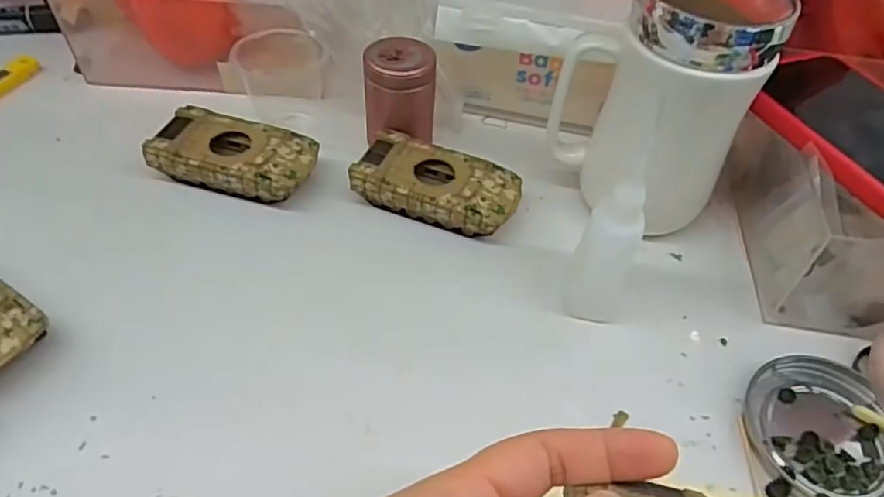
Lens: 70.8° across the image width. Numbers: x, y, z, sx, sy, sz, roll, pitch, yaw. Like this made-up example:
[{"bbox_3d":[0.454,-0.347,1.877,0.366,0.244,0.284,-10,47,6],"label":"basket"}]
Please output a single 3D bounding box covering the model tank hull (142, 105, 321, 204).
[{"bbox_3d":[-0.126,-0.054,0.383,0.093,0.026,0.052,15,49,7],"label":"model tank hull"}]

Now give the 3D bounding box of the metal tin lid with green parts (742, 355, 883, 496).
[{"bbox_3d":[0.183,0.085,0.295,0.076,0.007,0.071,-6,50,-11],"label":"metal tin lid with green parts"}]

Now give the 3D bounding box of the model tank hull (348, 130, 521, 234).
[{"bbox_3d":[-0.003,-0.035,0.378,0.095,0.028,0.050,17,49,9],"label":"model tank hull"}]

